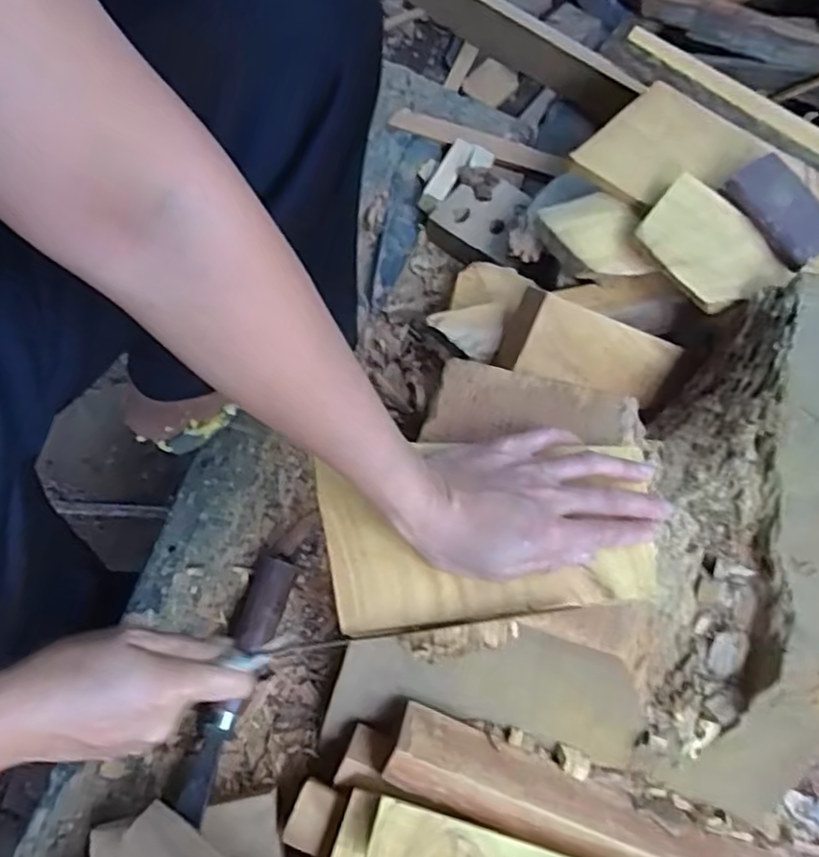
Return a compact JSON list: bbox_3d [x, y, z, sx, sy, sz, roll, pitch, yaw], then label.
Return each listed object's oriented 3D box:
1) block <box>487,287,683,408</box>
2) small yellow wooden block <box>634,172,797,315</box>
[{"bbox_3d":[0.162,-0.068,0.590,0.166,0.028,0.069,15,109,-26],"label":"block"},{"bbox_3d":[0.262,-0.158,0.574,0.119,0.019,0.082,43,84,6],"label":"small yellow wooden block"}]

